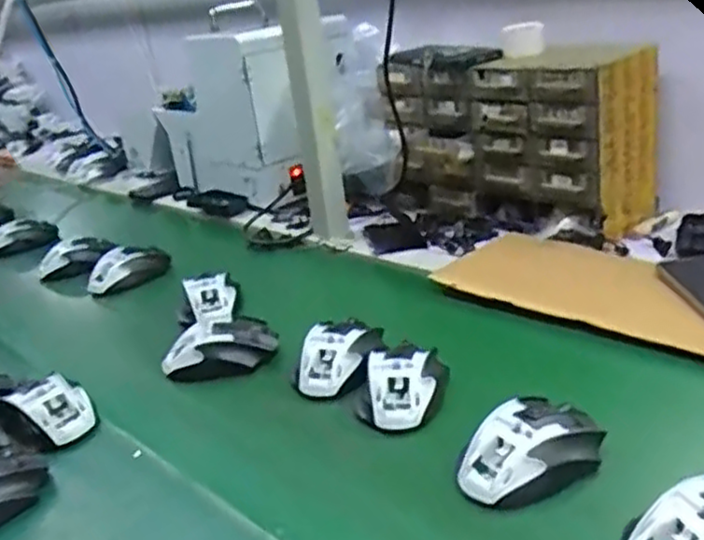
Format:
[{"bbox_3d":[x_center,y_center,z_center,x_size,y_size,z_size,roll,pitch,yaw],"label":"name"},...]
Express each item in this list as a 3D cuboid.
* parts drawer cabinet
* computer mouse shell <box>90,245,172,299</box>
[{"bbox_3d":[0.202,-0.173,0.943,0.340,0.212,0.128,13,31,38],"label":"parts drawer cabinet"},{"bbox_3d":[-0.307,0.000,0.984,0.114,0.054,0.051,-14,25,-16],"label":"computer mouse shell"}]

